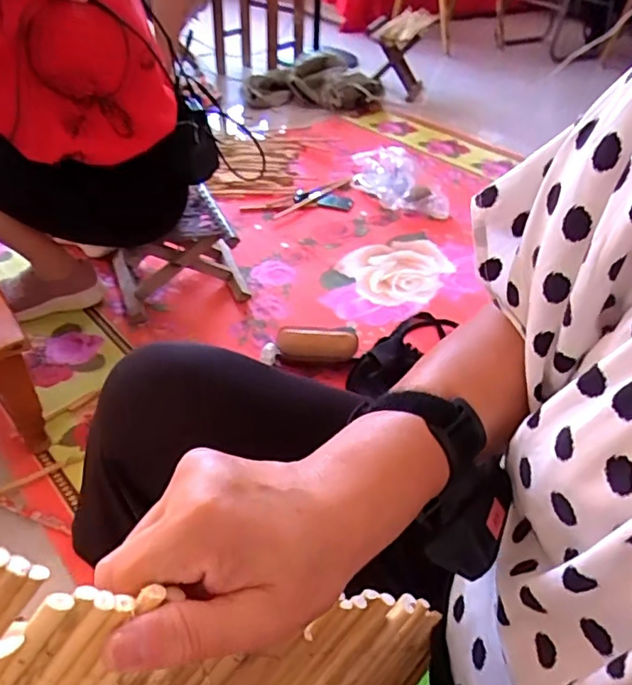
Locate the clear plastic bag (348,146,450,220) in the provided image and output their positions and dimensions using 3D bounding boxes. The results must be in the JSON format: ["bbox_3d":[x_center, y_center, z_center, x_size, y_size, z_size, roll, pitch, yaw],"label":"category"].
[{"bbox_3d":[0.240,-0.480,1.607,0.270,0.118,0.298,5,40,1],"label":"clear plastic bag"}]

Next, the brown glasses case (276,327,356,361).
[{"bbox_3d":[0.004,-0.004,1.059,0.151,0.051,0.060,0,40,-5],"label":"brown glasses case"}]

